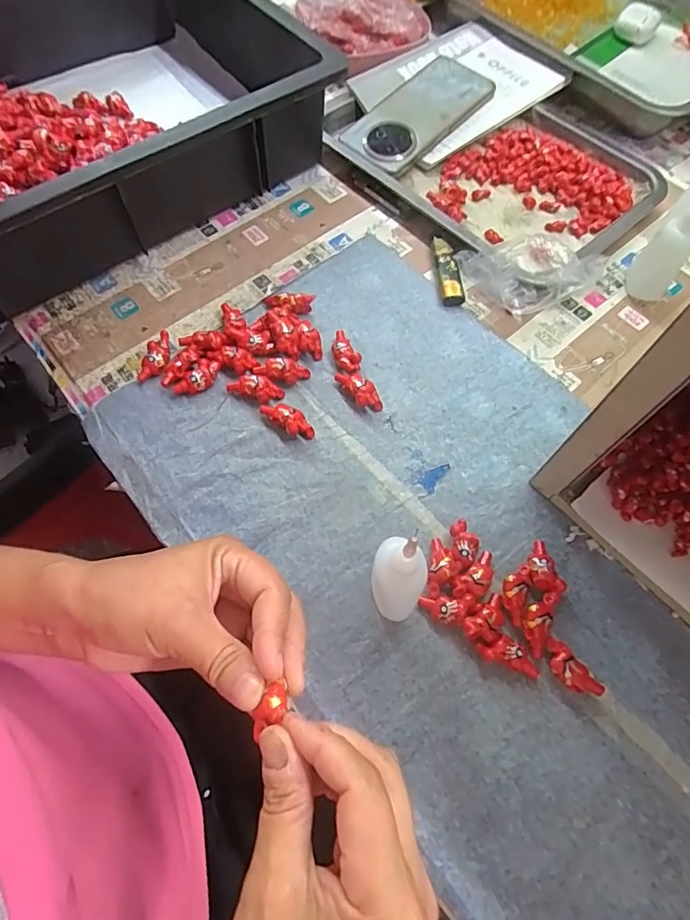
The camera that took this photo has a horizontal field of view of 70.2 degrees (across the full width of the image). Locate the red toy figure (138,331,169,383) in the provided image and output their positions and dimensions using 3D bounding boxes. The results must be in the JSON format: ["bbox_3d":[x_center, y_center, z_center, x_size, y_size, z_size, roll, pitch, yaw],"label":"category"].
[{"bbox_3d":[-0.147,-0.080,0.387,0.017,0.015,0.043,16,66,7],"label":"red toy figure"}]

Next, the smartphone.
[{"bbox_3d":[0.074,-0.353,0.499,0.156,0.013,0.080,-43,75,-11],"label":"smartphone"}]

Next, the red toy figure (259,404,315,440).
[{"bbox_3d":[-0.042,-0.030,0.364,0.041,0.016,0.017,38,71,16],"label":"red toy figure"}]

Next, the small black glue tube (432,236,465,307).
[{"bbox_3d":[0.090,-0.165,0.431,0.019,0.015,0.067,-4,65,-2],"label":"small black glue tube"}]

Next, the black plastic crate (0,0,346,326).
[{"bbox_3d":[-0.257,-0.312,0.447,0.485,0.104,0.351,-32,70,-14],"label":"black plastic crate"}]

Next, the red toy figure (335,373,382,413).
[{"bbox_3d":[0.011,-0.054,0.376,0.018,0.015,0.042,-33,70,-14],"label":"red toy figure"}]

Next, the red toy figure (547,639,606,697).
[{"bbox_3d":[0.136,0.127,0.295,0.018,0.013,0.037,-36,71,-16],"label":"red toy figure"}]

